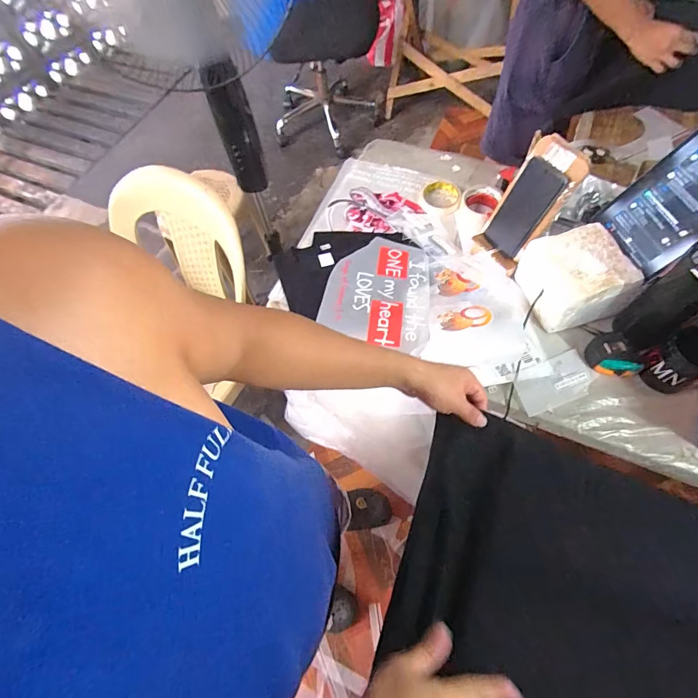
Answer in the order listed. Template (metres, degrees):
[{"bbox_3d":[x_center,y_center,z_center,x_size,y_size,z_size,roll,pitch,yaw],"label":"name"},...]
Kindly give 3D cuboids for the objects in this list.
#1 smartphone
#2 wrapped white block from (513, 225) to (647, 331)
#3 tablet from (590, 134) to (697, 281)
[{"bbox_3d":[0.318,-0.252,0.721,0.007,0.172,0.078,-20,64,-27],"label":"smartphone"},{"bbox_3d":[0.414,-0.132,0.725,0.157,0.110,0.148,-12,63,-3],"label":"wrapped white block"},{"bbox_3d":[0.548,-0.250,0.619,0.013,0.244,0.158,3,57,-33],"label":"tablet"}]

